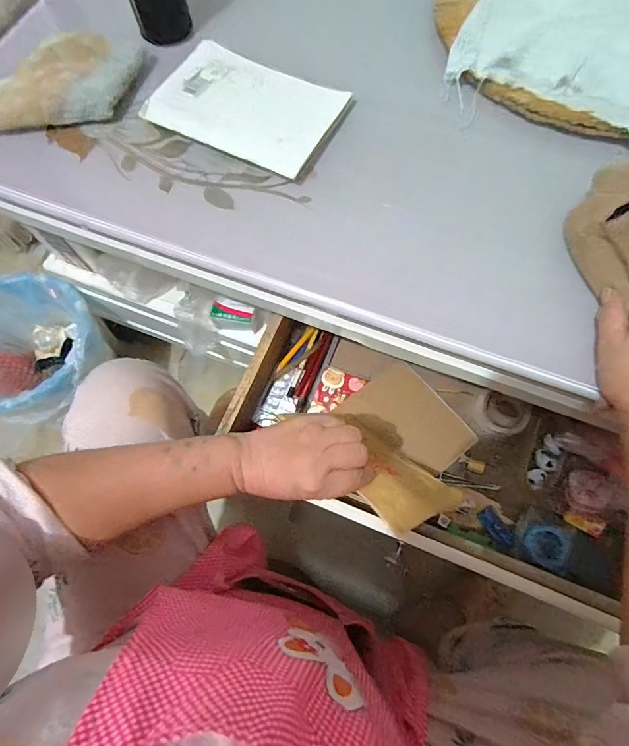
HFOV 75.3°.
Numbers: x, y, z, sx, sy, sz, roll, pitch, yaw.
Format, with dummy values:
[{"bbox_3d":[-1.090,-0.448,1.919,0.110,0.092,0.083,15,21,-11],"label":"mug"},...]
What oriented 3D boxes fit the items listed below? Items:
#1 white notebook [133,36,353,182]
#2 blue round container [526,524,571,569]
[{"bbox_3d":[-0.077,-0.297,0.453,0.199,0.009,0.132,28,74,11],"label":"white notebook"},{"bbox_3d":[0.267,0.198,0.466,0.043,0.014,0.042,-41,74,-12],"label":"blue round container"}]

